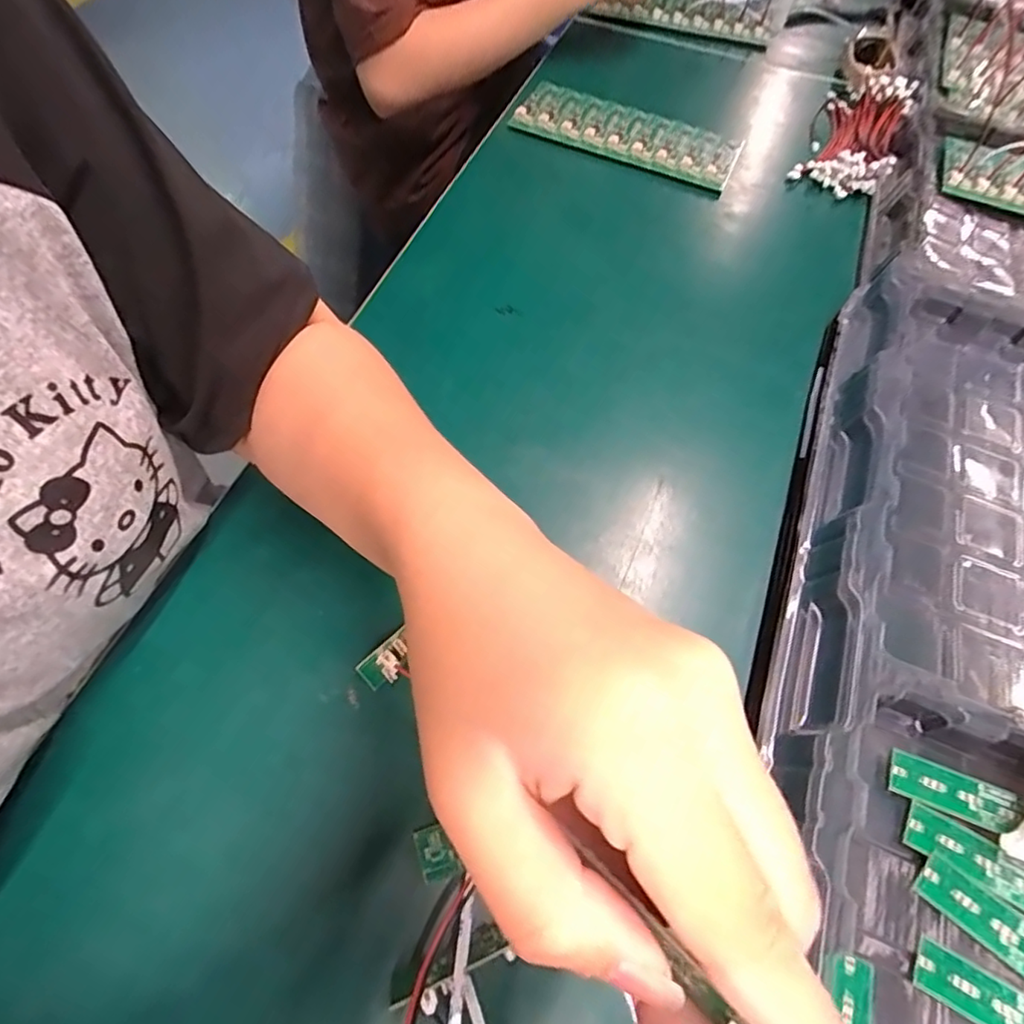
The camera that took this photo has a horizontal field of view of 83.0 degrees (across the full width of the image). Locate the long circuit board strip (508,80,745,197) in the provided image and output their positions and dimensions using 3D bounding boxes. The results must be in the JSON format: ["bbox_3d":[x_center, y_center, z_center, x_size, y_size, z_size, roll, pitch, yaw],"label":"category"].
[{"bbox_3d":[0.102,-0.336,0.519,0.196,0.020,0.075,26,62,9],"label":"long circuit board strip"}]

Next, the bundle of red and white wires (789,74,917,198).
[{"bbox_3d":[0.312,-0.348,0.523,0.072,0.031,0.159,25,62,9],"label":"bundle of red and white wires"}]

